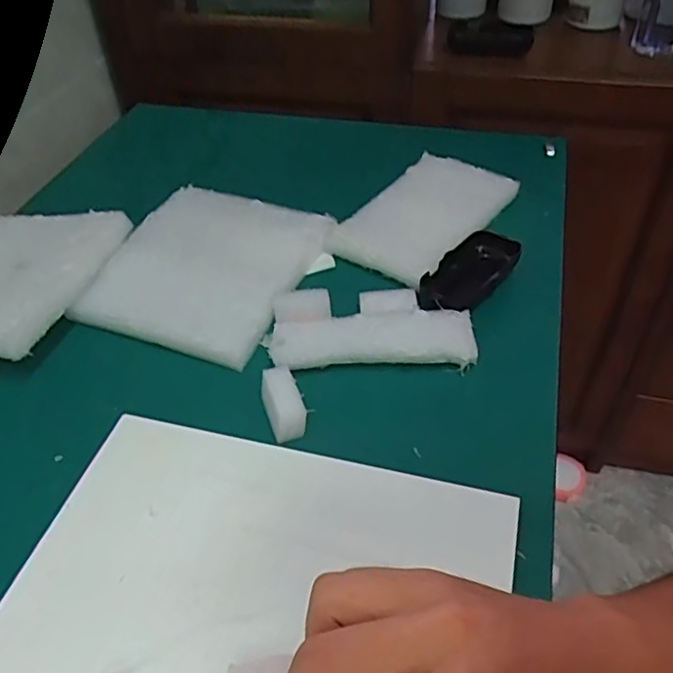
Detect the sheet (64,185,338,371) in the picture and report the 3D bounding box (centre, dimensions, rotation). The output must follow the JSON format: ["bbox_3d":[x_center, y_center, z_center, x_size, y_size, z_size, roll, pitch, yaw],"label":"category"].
[{"bbox_3d":[-0.125,-0.073,0.610,0.188,0.020,0.214,14,47,14],"label":"sheet"}]

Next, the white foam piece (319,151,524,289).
[{"bbox_3d":[0.094,-0.127,0.655,0.120,0.034,0.194,27,52,27],"label":"white foam piece"}]

